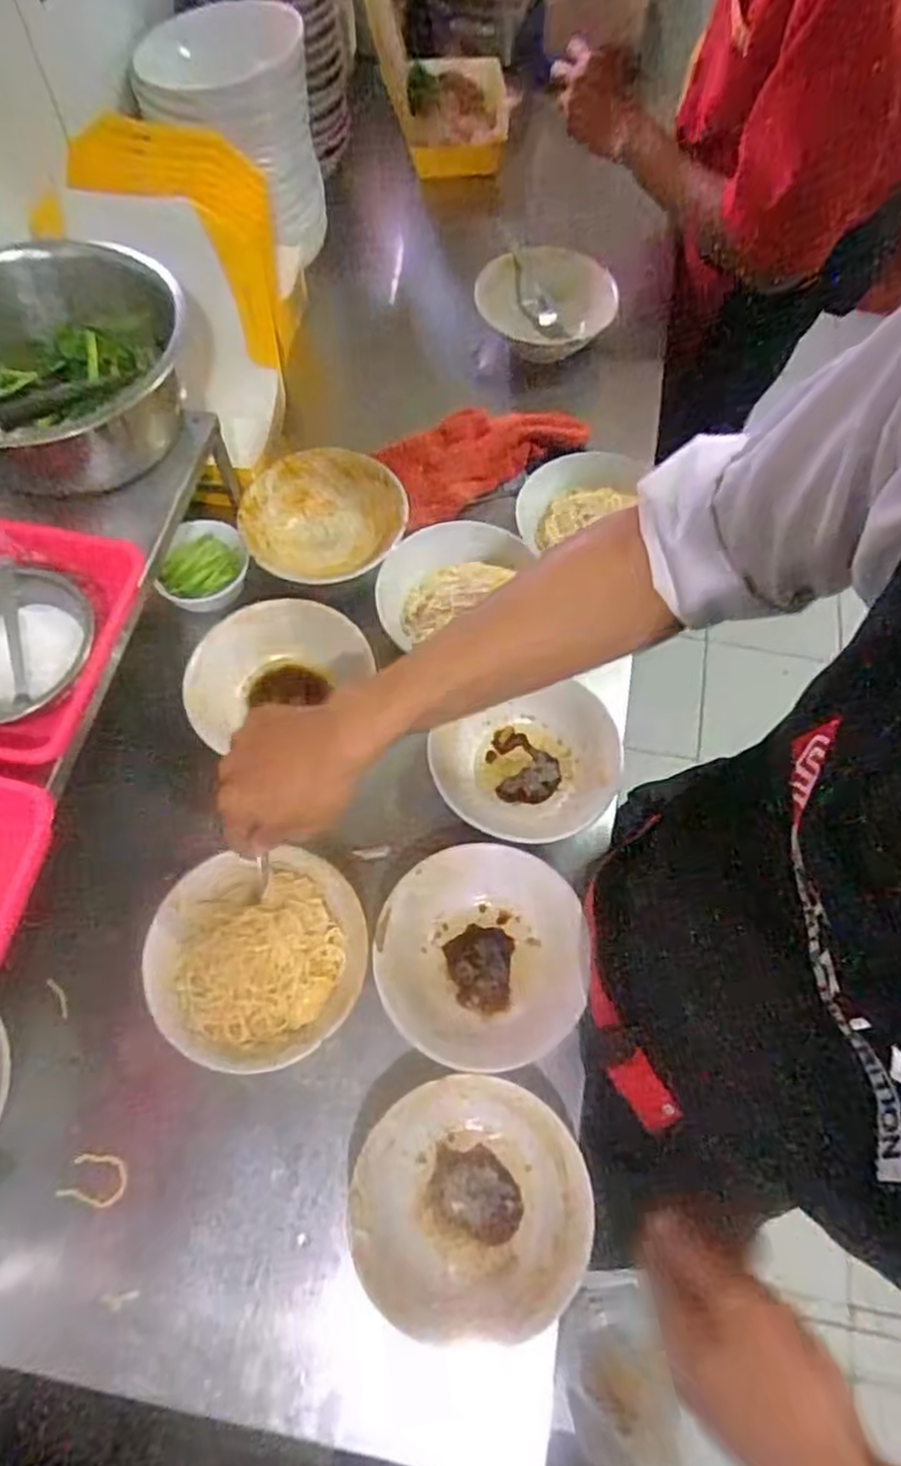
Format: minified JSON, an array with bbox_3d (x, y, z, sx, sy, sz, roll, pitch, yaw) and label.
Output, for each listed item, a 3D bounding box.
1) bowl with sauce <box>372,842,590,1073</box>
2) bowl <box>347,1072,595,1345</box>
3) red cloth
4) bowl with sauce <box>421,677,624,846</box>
[{"bbox_3d":[0.025,0.167,0.573,0.155,0.055,0.151,-2,65,-2],"label":"bowl with sauce"},{"bbox_3d":[0.015,0.311,0.512,0.150,0.058,0.143,3,65,0],"label":"bowl"},{"bbox_3d":[0.028,-0.300,0.802,0.229,0.029,0.106,-34,70,-16],"label":"red cloth"},{"bbox_3d":[0.069,0.026,0.640,0.160,0.045,0.136,-19,67,-10],"label":"bowl with sauce"}]

